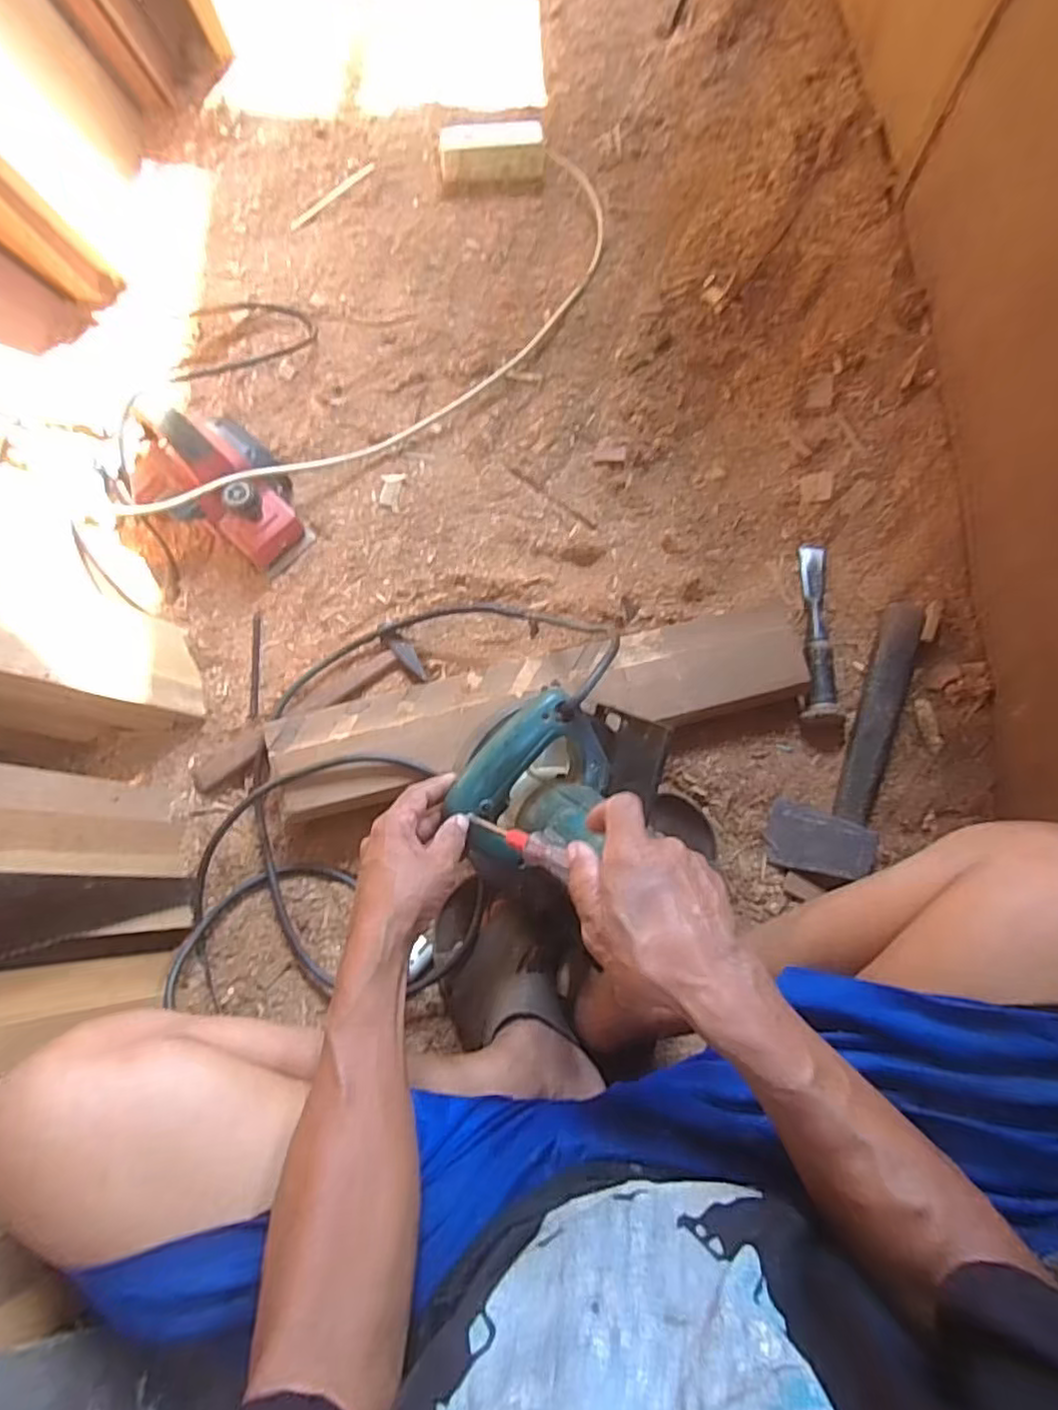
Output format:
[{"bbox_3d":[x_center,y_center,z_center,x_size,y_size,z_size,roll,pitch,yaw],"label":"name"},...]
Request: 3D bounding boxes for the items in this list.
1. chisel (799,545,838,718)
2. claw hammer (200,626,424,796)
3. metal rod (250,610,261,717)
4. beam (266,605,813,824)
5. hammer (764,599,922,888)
[{"bbox_3d":[0.352,-0.097,0.812,0.036,0.028,0.232,7,73,1],"label":"chisel"},{"bbox_3d":[-0.260,-0.001,0.779,0.282,0.024,0.077,-28,76,-8],"label":"claw hammer"},{"bbox_3d":[-0.330,-0.050,0.809,0.010,0.011,0.138,-6,73,-2],"label":"metal rod"},{"bbox_3d":[0.024,0.002,0.759,0.607,0.059,0.116,-14,74,-5],"label":"beam"},{"bbox_3d":[0.365,0.033,0.763,0.109,0.055,0.329,18,74,5],"label":"hammer"}]

